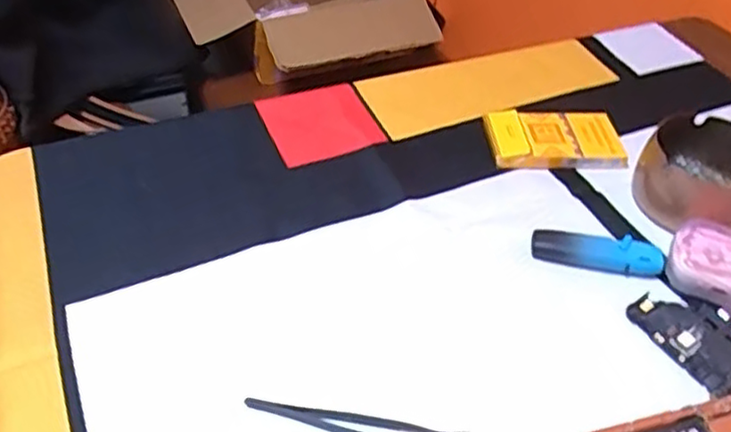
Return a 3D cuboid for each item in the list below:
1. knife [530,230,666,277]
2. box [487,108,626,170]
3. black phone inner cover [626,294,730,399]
[{"bbox_3d":[0.154,0.024,0.450,0.084,0.014,0.021,11,46,8],"label":"knife"},{"bbox_3d":[0.148,-0.061,0.533,0.103,0.018,0.056,-2,45,-4],"label":"box"},{"bbox_3d":[0.201,0.071,0.408,0.048,0.004,0.071,-28,52,-14],"label":"black phone inner cover"}]

